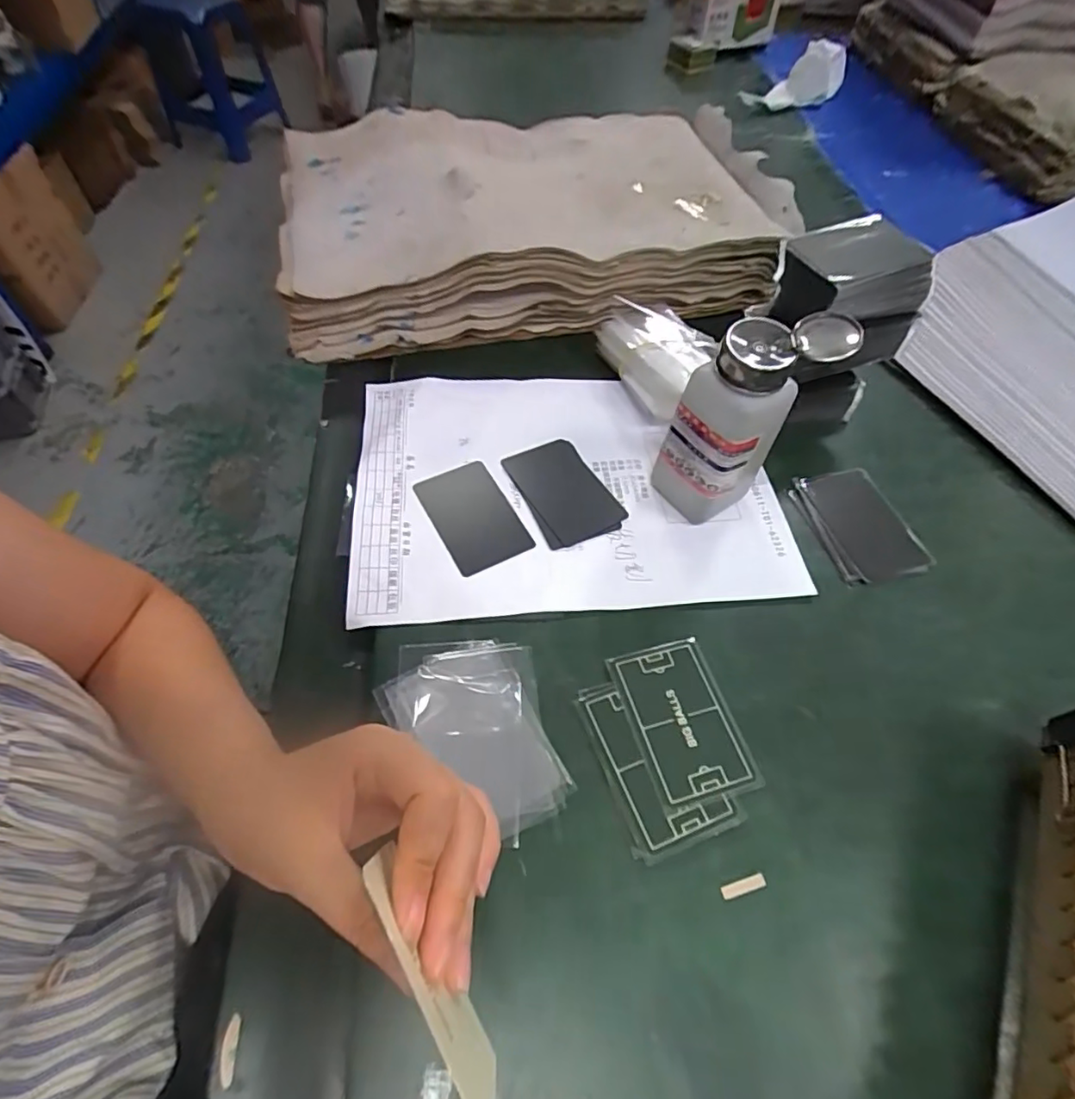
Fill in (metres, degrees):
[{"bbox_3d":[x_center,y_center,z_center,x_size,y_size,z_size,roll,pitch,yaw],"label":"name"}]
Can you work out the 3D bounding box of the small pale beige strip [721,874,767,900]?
[{"bbox_3d":[0.100,0.164,0.278,0.023,0.004,0.006,-12,58,-11],"label":"small pale beige strip"}]

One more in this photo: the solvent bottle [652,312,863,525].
[{"bbox_3d":[0.123,-0.080,0.360,0.067,0.137,0.067,-30,63,-21],"label":"solvent bottle"}]

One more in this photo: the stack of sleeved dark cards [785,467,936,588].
[{"bbox_3d":[0.227,-0.019,0.407,0.070,0.004,0.093,-12,58,-10],"label":"stack of sleeved dark cards"}]

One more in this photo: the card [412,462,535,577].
[{"bbox_3d":[-0.045,-0.022,0.395,0.054,0.004,0.085,-26,64,-14],"label":"card"}]

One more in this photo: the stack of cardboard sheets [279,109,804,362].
[{"bbox_3d":[0.000,-0.314,0.549,0.451,0.094,0.281,-8,57,-8],"label":"stack of cardboard sheets"}]

